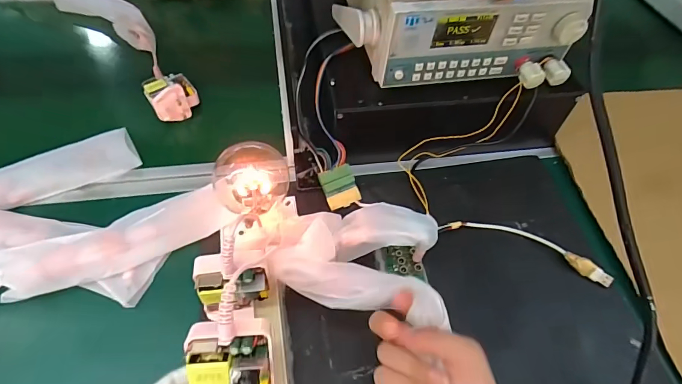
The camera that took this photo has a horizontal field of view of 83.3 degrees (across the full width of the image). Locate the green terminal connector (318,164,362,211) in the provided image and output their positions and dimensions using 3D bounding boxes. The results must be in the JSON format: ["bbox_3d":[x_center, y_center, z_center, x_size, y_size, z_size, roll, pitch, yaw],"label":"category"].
[{"bbox_3d":[-0.001,-0.006,0.459,0.041,0.008,0.046,-18,91,-13],"label":"green terminal connector"}]

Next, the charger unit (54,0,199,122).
[{"bbox_3d":[-0.325,-0.236,0.588,0.088,0.040,0.372,-37,64,-23],"label":"charger unit"}]

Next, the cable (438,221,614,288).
[{"bbox_3d":[0.209,0.059,0.437,0.190,0.016,0.035,17,57,10],"label":"cable"}]

